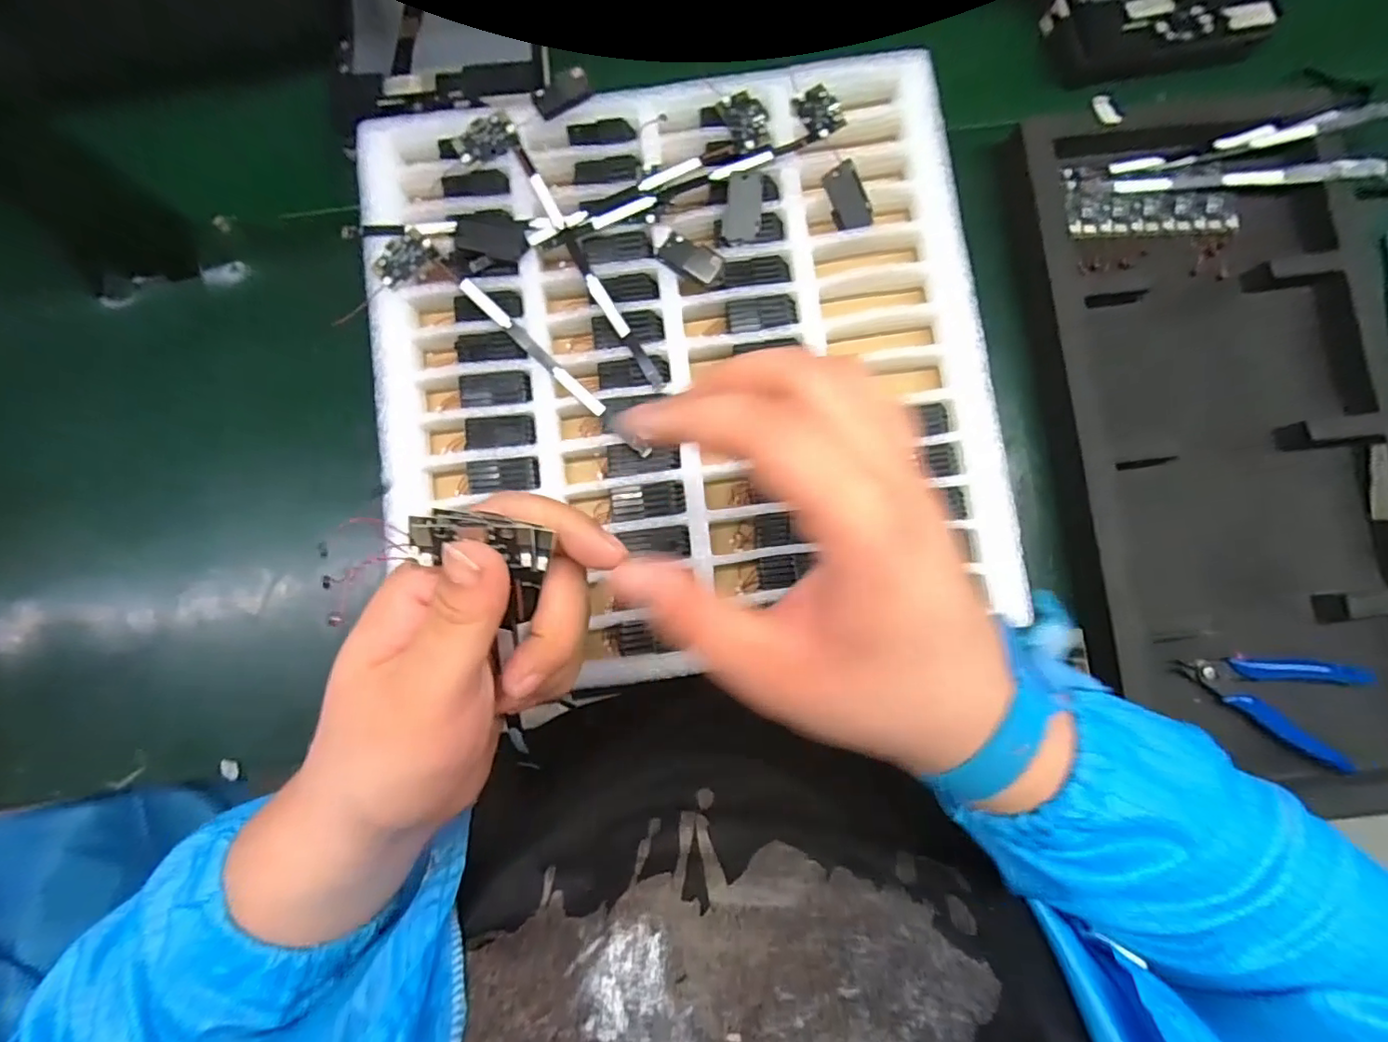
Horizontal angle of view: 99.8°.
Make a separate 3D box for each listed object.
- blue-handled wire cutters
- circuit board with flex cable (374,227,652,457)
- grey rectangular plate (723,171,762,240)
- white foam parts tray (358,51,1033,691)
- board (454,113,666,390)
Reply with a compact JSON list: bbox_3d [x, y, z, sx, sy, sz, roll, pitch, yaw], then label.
[{"bbox_3d":[0.372,0.108,0.375,0.121,0.007,0.064,22,82,2],"label":"blue-handled wire cutters"},{"bbox_3d":[-0.102,-0.098,0.332,0.191,0.009,0.033,39,83,2],"label":"circuit board with flex cable"},{"bbox_3d":[0.028,-0.180,0.334,0.021,0.004,0.036,2,99,3],"label":"grey rectangular plate"},{"bbox_3d":[-0.009,-0.091,0.330,0.333,0.033,0.329,-7,82,-2],"label":"white foam parts tray"},{"bbox_3d":[-0.079,-0.151,0.332,0.035,0.017,0.188,-29,83,-5],"label":"board"}]

